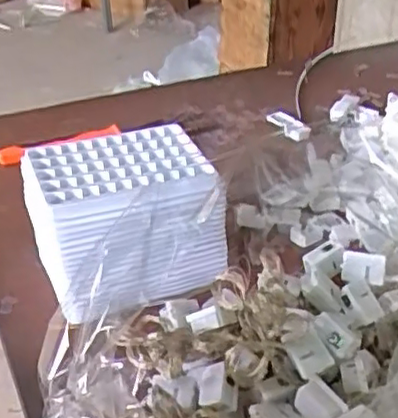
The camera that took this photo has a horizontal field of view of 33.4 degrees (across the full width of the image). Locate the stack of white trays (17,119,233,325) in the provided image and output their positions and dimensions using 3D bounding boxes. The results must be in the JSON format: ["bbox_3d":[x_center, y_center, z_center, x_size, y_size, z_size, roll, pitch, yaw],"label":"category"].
[{"bbox_3d":[-0.055,0.012,0.495,0.126,0.095,0.104,-12,36,-16],"label":"stack of white trays"}]

